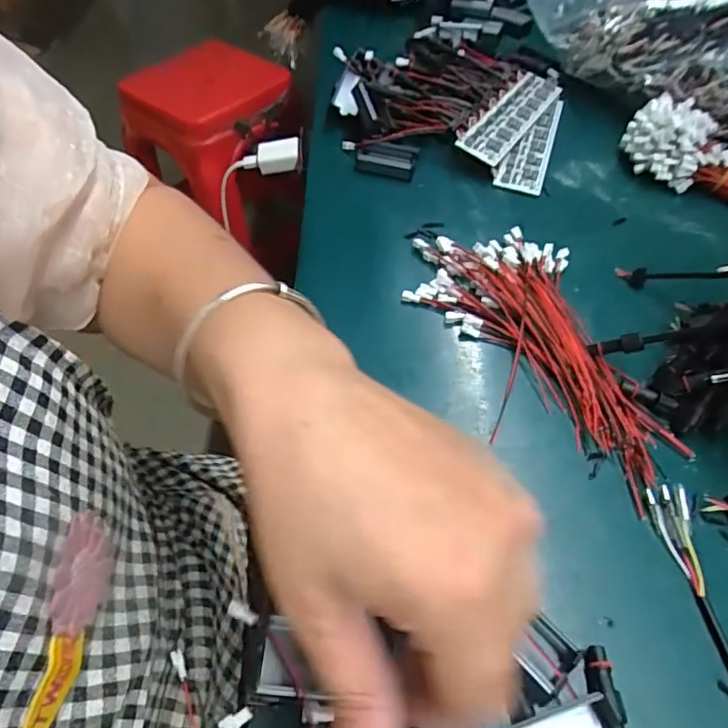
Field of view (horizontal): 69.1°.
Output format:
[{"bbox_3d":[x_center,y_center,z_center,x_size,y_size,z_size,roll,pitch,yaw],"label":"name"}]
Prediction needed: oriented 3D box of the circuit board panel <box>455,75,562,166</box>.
[{"bbox_3d":[0.142,-0.239,0.502,0.041,0.008,0.162,39,60,0],"label":"circuit board panel"}]

